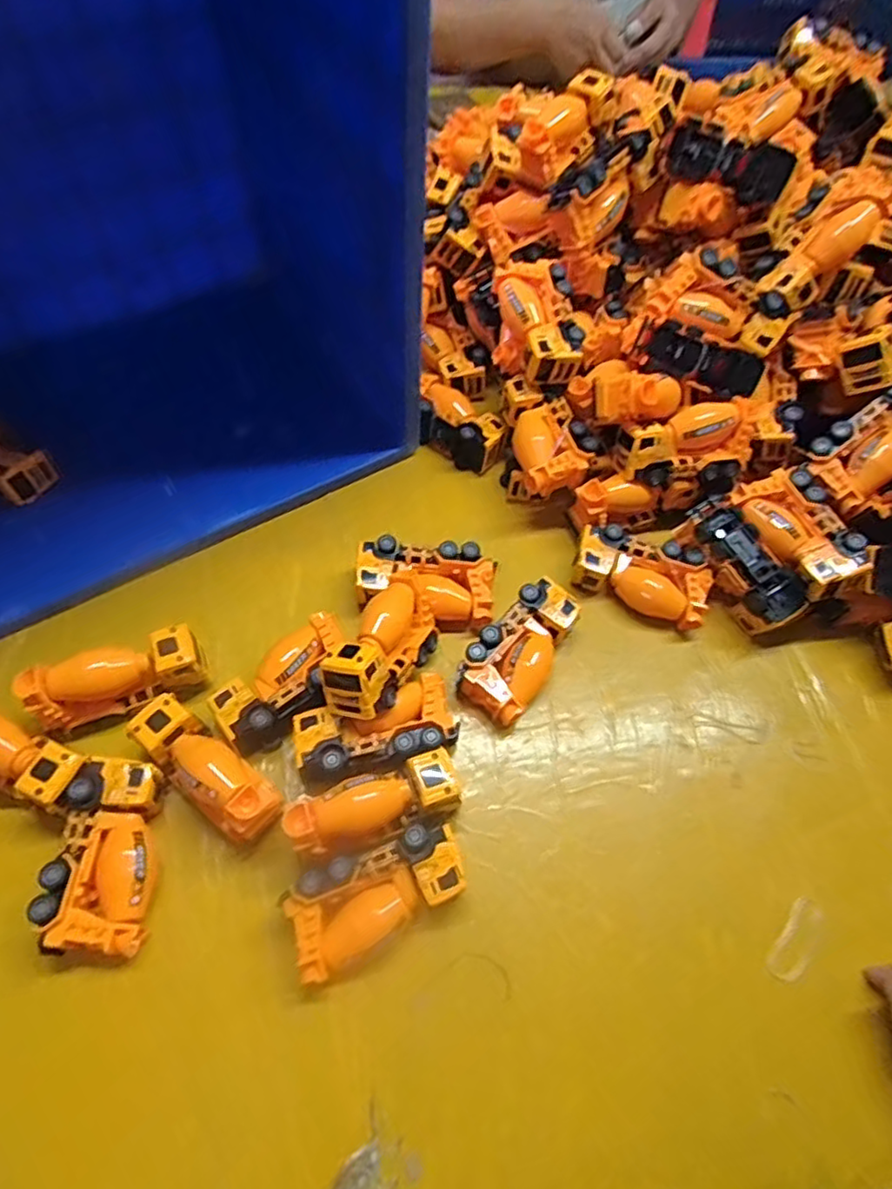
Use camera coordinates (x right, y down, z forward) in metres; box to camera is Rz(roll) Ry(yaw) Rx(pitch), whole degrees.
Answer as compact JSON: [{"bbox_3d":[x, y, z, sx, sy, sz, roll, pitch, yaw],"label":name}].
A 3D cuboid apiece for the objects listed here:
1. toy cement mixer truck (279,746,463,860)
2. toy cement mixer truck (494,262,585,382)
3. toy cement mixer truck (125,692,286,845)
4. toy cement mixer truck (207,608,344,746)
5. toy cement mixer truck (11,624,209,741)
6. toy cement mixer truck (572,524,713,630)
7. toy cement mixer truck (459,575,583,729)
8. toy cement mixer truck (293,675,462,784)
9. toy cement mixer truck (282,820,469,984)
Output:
[{"bbox_3d":[-0.041,0.130,0.389,0.100,0.053,0.033,-18,62,-13],"label":"toy cement mixer truck"},{"bbox_3d":[0.075,-0.219,0.520,0.059,0.041,0.099,-4,60,-6],"label":"toy cement mixer truck"},{"bbox_3d":[-0.146,0.108,0.400,0.102,0.053,0.037,37,64,17],"label":"toy cement mixer truck"},{"bbox_3d":[-0.108,0.057,0.436,0.048,0.032,0.102,38,65,18],"label":"toy cement mixer truck"},{"bbox_3d":[-0.211,0.056,0.422,0.103,0.053,0.033,-19,63,-14],"label":"toy cement mixer truck"},{"bbox_3d":[0.153,-0.016,0.499,0.106,0.037,0.054,27,62,12],"label":"toy cement mixer truck"},{"bbox_3d":[0.054,0.038,0.460,0.051,0.036,0.105,32,63,15],"label":"toy cement mixer truck"},{"bbox_3d":[-0.046,0.091,0.423,0.102,0.039,0.049,-17,62,-13],"label":"toy cement mixer truck"},{"bbox_3d":[-0.039,0.175,0.374,0.100,0.035,0.050,-20,63,-15],"label":"toy cement mixer truck"}]

